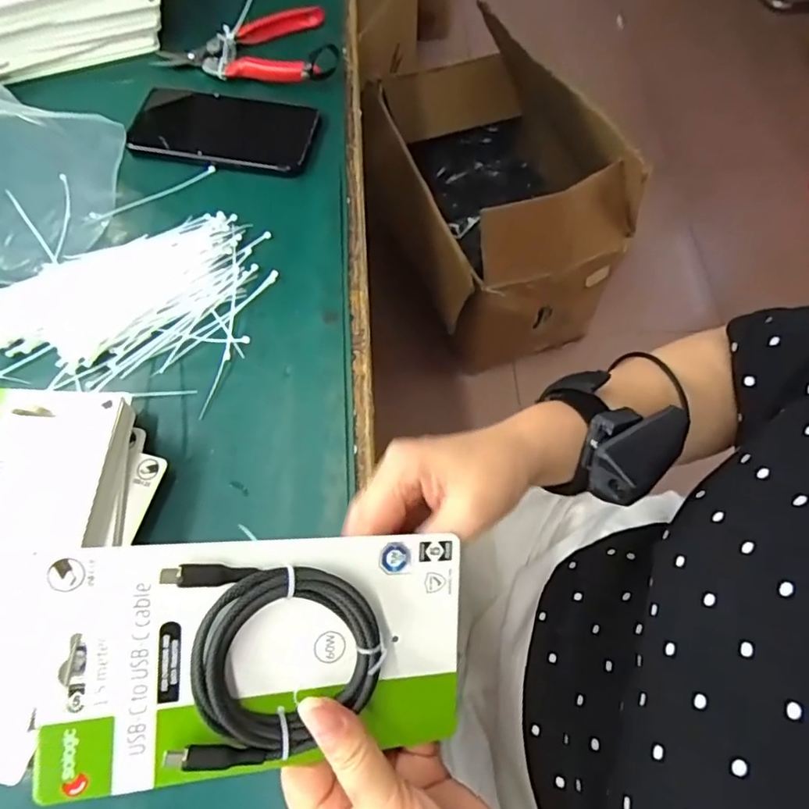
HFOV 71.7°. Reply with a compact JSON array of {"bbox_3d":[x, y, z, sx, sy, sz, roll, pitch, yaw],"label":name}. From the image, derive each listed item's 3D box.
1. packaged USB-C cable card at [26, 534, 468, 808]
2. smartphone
[{"bbox_3d":[-0.058,0.108,0.245,0.176,0.014,0.096,2,88,-18],"label":"packaged USB-C cable card"},{"bbox_3d":[-0.154,-0.238,0.480,0.152,0.009,0.080,11,66,6],"label":"smartphone"}]

